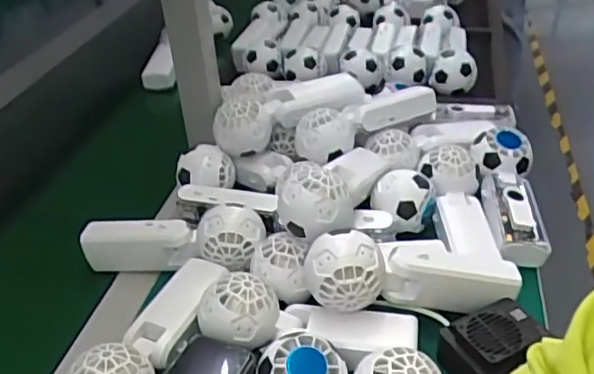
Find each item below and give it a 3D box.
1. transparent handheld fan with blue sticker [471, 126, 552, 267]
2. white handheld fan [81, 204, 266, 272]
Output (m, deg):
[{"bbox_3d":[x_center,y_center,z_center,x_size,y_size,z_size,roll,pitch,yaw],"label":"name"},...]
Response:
[{"bbox_3d":[0.209,0.004,0.586,0.059,0.051,0.168,2,35,11],"label":"transparent handheld fan with blue sticker"},{"bbox_3d":[-0.117,0.048,0.560,0.169,0.052,0.046,2,35,11],"label":"white handheld fan"}]

